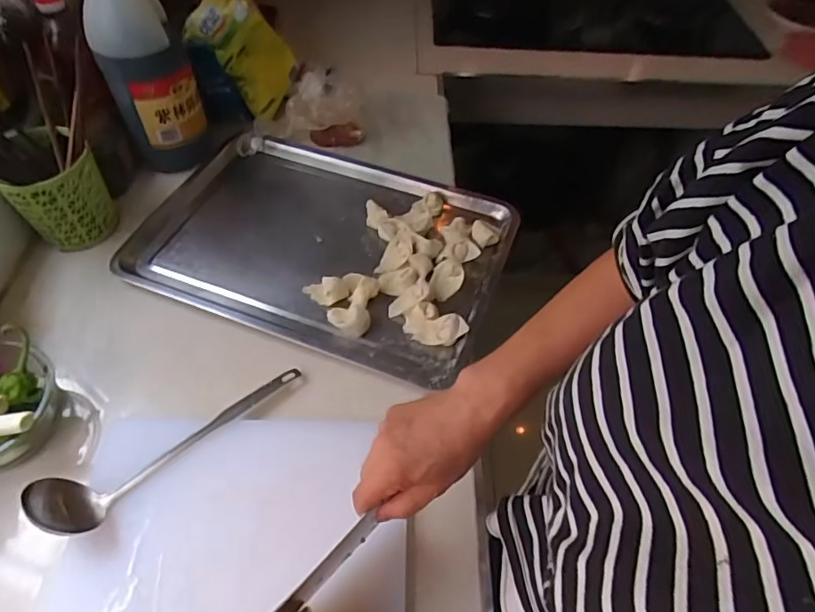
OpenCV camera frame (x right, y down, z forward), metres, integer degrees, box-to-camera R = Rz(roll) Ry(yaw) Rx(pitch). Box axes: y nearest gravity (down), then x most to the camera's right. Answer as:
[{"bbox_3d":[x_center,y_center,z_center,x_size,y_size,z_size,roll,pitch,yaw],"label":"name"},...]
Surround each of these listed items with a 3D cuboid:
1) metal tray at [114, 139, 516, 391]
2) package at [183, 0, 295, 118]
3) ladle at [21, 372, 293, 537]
[{"bbox_3d":[-0.120,-0.099,0.763,0.493,0.036,0.337,19,54,11],"label":"metal tray"},{"bbox_3d":[-0.268,-0.430,0.903,0.125,0.185,0.047,-54,29,-13],"label":"package"},{"bbox_3d":[-0.228,0.144,0.555,0.273,0.067,0.057,-30,60,-23],"label":"ladle"}]

